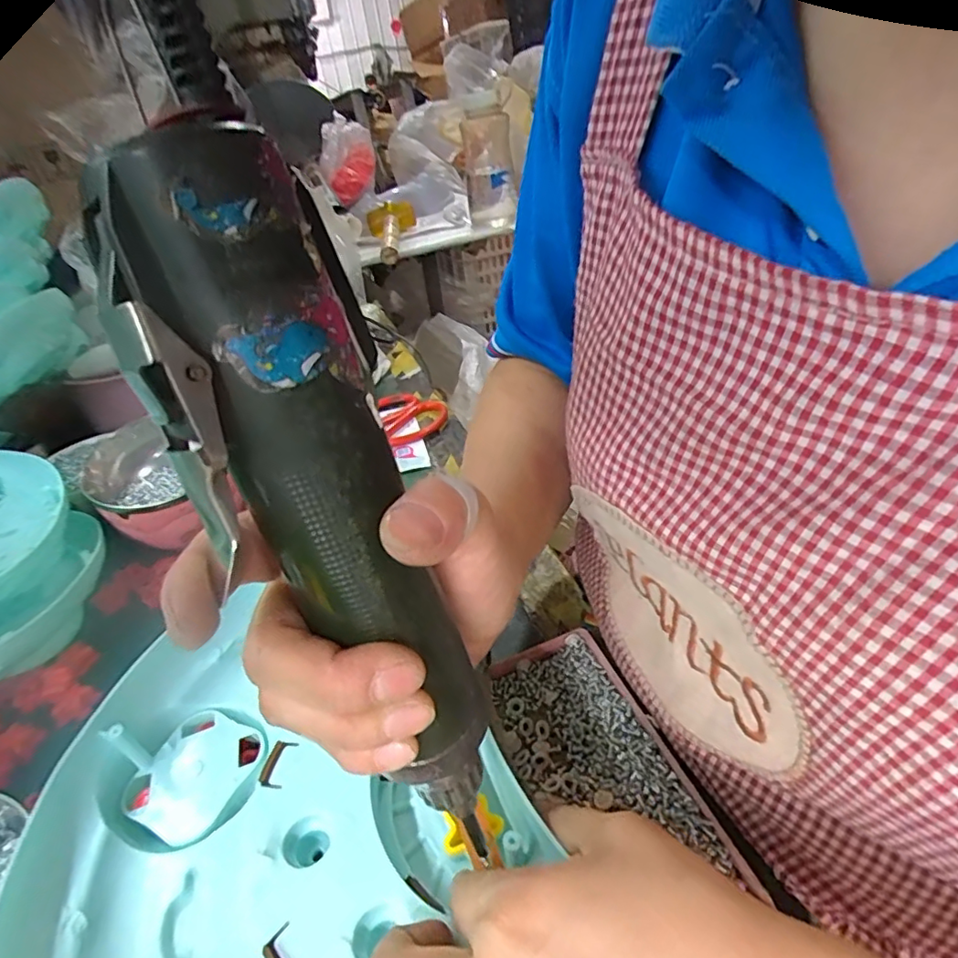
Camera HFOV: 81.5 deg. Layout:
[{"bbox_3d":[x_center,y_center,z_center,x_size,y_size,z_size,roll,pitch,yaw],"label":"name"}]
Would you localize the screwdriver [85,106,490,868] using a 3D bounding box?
[{"bbox_3d":[-0.037,0.017,0.147,0.033,0.192,0.041,-8,26,28],"label":"screwdriver"}]

